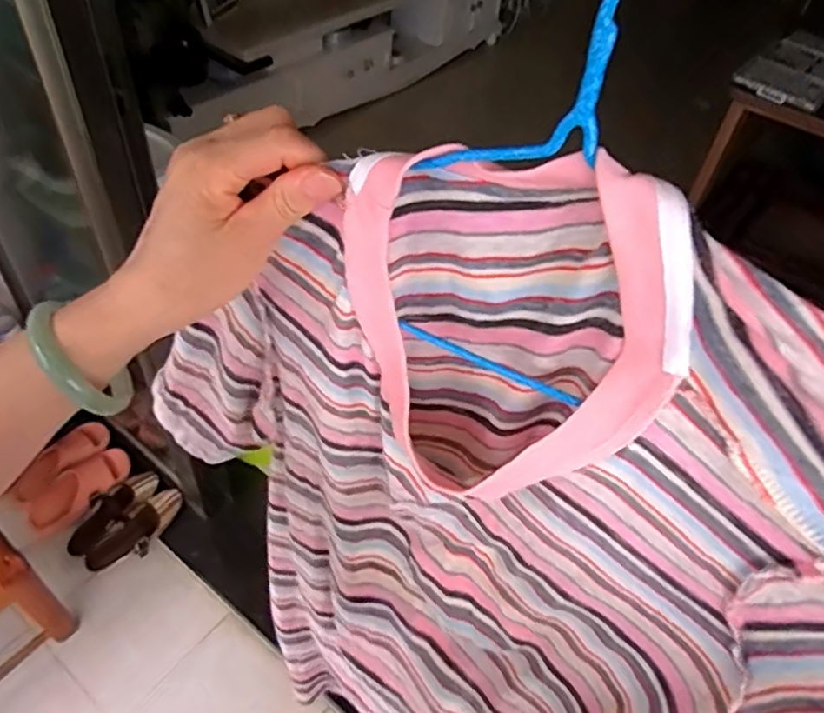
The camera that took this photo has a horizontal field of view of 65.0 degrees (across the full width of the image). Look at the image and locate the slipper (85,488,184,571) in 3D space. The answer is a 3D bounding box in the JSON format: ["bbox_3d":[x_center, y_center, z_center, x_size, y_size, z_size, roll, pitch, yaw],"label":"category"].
[{"bbox_3d":[-0.625,0.400,1.476,0.088,0.046,0.237,34,53,23],"label":"slipper"}]

